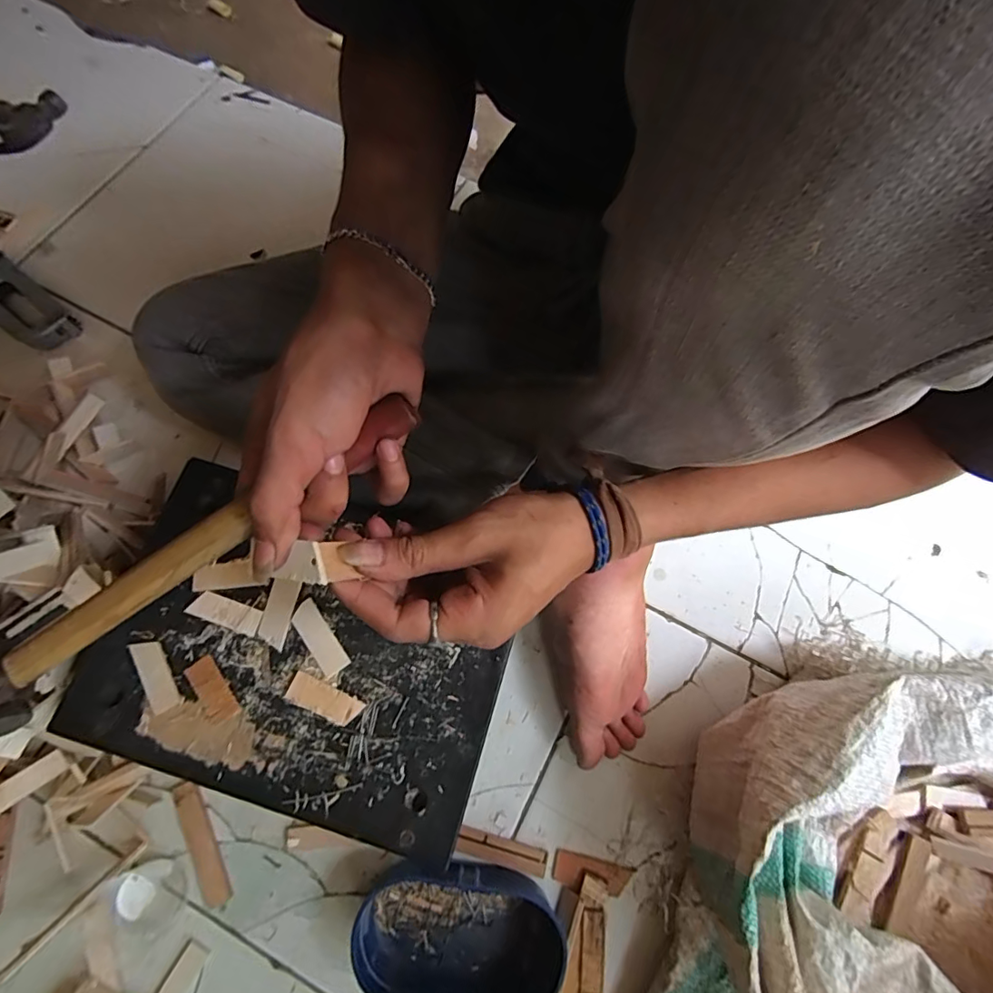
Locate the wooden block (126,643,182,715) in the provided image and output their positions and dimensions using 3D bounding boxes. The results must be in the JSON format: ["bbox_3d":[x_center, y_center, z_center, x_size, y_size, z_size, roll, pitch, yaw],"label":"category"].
[{"bbox_3d":[-0.230,0.119,0.341,0.016,0.006,0.050,-28,75,-9],"label":"wooden block"}]

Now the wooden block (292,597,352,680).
[{"bbox_3d":[-0.123,0.098,0.352,0.019,0.004,0.053,-35,76,-11],"label":"wooden block"}]

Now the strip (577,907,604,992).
[{"bbox_3d":[0.073,0.384,0.399,0.019,0.007,0.100,5,73,1],"label":"strip"}]

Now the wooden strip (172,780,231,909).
[{"bbox_3d":[-0.246,0.289,0.423,0.019,0.007,0.098,-24,75,-8],"label":"wooden strip"}]

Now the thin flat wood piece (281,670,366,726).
[{"bbox_3d":[-0.115,0.135,0.339,0.050,0.005,0.019,22,74,6],"label":"thin flat wood piece"}]

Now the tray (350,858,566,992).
[{"bbox_3d":[-0.028,0.345,0.395,0.158,0.039,0.106,8,73,2],"label":"tray"}]

